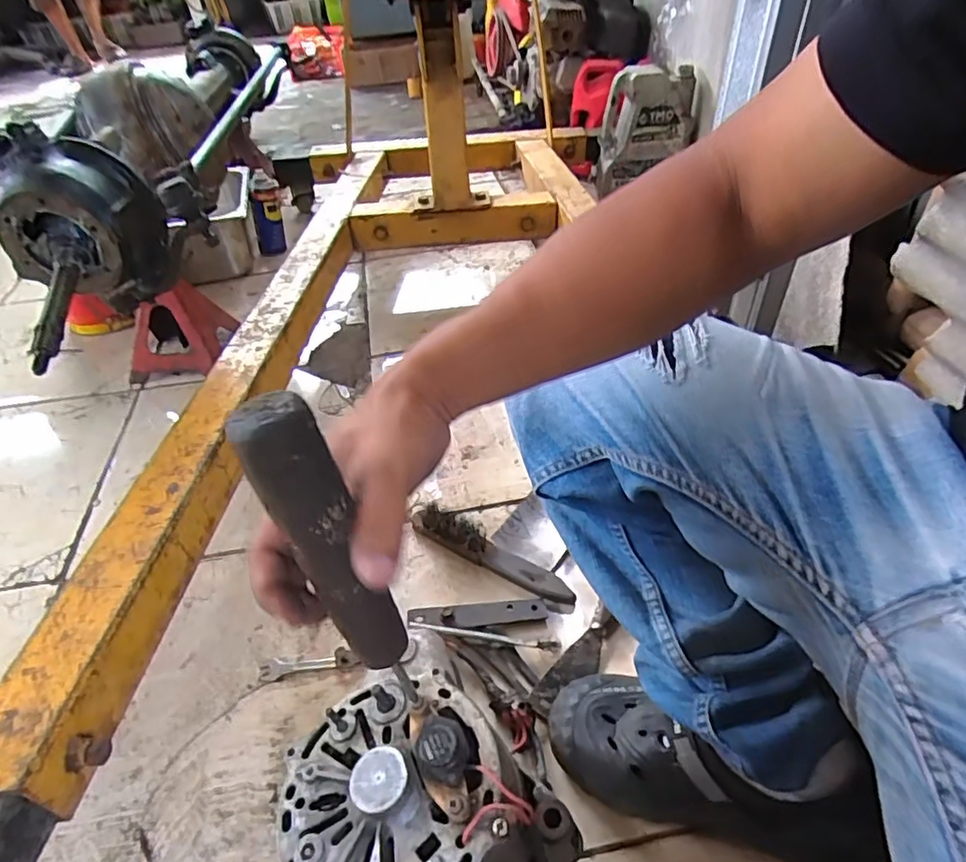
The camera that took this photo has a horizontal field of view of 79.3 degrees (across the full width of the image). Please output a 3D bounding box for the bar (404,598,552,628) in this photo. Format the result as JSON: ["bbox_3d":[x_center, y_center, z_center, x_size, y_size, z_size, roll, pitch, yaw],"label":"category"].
[{"bbox_3d":[-0.006,0.210,0.669,0.156,0.007,0.030,-4,42,-3],"label":"bar"}]

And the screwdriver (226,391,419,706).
[{"bbox_3d":[-0.071,0.070,0.291,0.022,0.193,0.032,10,41,33],"label":"screwdriver"}]

